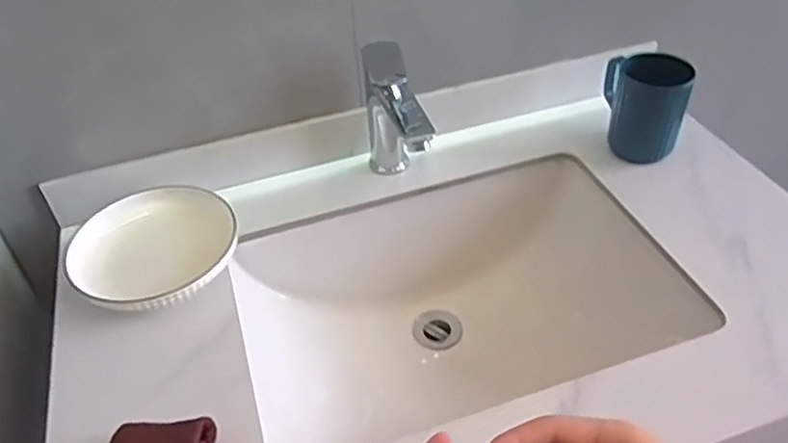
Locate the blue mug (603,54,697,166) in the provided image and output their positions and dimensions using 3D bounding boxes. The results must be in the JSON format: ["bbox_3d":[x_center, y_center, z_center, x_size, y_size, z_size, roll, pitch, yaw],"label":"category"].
[{"bbox_3d":[0.301,-0.145,0.779,0.080,0.098,0.094,1,42,6],"label":"blue mug"}]

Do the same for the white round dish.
[{"bbox_3d":[-0.253,0.023,0.684,0.163,0.028,0.140,-33,49,-27],"label":"white round dish"}]

